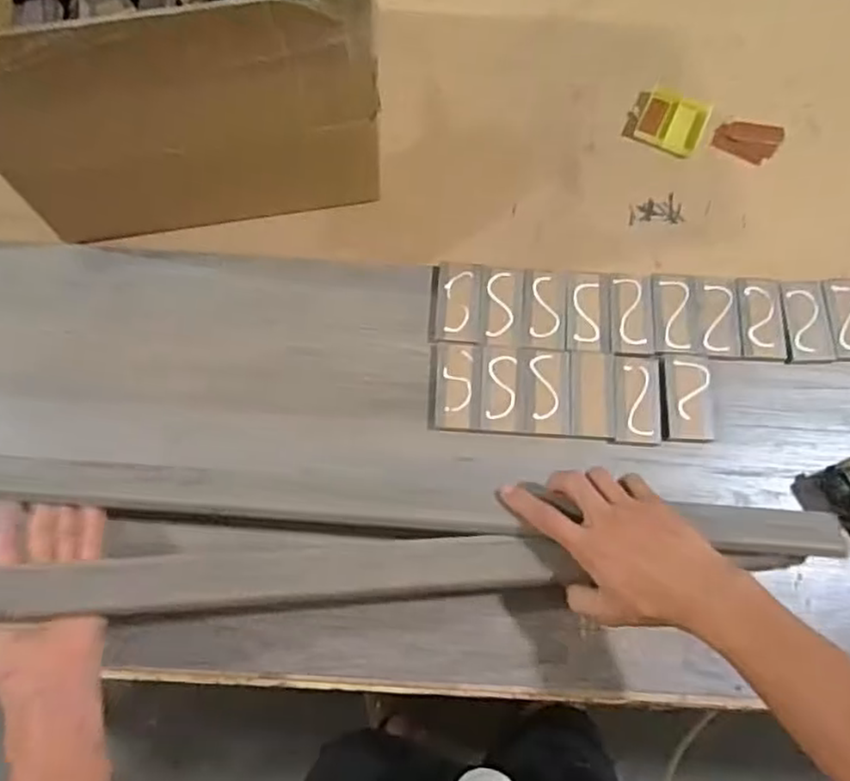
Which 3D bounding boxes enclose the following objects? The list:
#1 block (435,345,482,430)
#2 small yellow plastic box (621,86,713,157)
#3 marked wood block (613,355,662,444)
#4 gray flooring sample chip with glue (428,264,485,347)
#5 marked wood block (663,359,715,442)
[{"bbox_3d":[0.030,-0.004,0.617,0.040,0.005,0.078,4,72,-1],"label":"block"},{"bbox_3d":[0.254,-0.283,0.713,0.074,0.013,0.065,28,73,6],"label":"small yellow plastic box"},{"bbox_3d":[0.192,0.008,0.617,0.043,0.005,0.080,3,72,-1],"label":"marked wood block"},{"bbox_3d":[0.030,-0.083,0.641,0.048,0.007,0.084,4,72,-1],"label":"gray flooring sample chip with glue"},{"bbox_3d":[0.239,0.007,0.616,0.042,0.008,0.076,3,72,-2],"label":"marked wood block"}]

